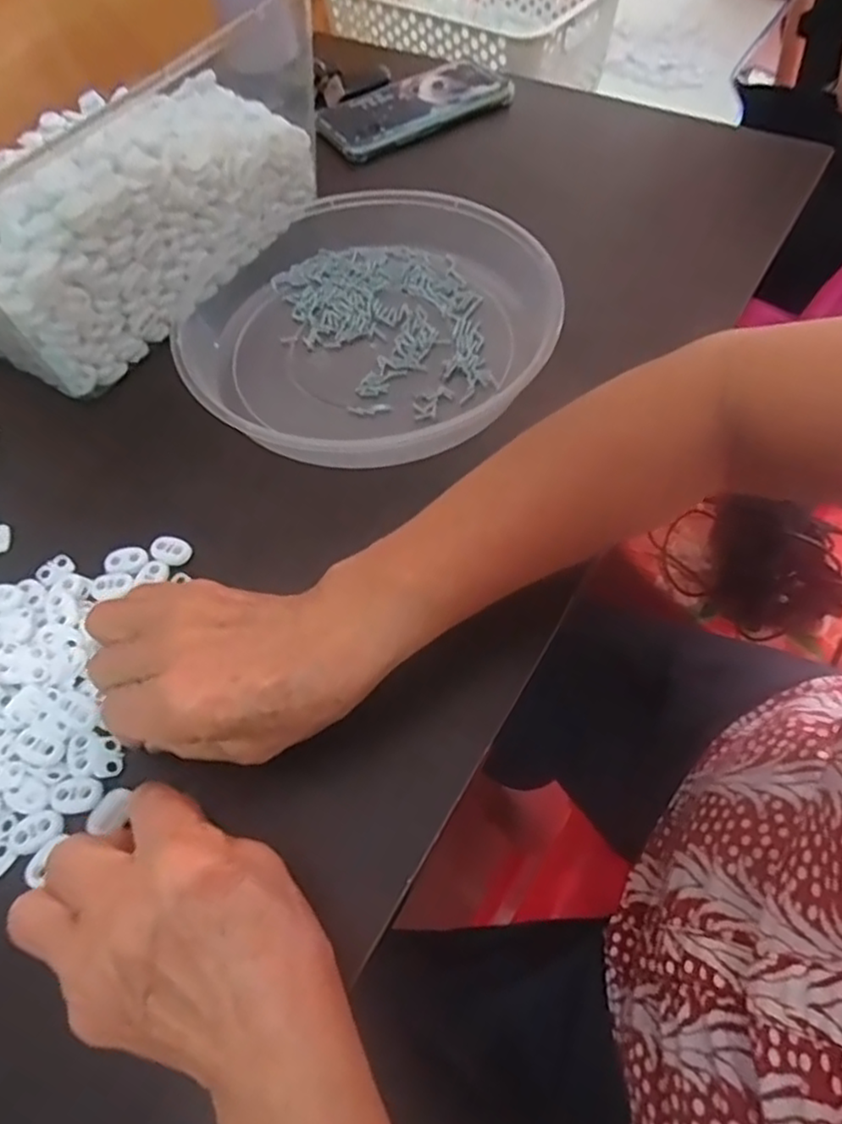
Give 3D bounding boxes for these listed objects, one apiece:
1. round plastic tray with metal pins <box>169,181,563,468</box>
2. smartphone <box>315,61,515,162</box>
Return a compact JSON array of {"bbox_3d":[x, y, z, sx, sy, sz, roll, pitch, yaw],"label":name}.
[{"bbox_3d":[-0.037,-0.156,0.432,0.227,0.038,0.247,-2,58,3],"label":"round plastic tray with metal pins"},{"bbox_3d":[-0.009,-0.393,0.587,0.162,0.019,0.080,-31,60,-14],"label":"smartphone"}]

